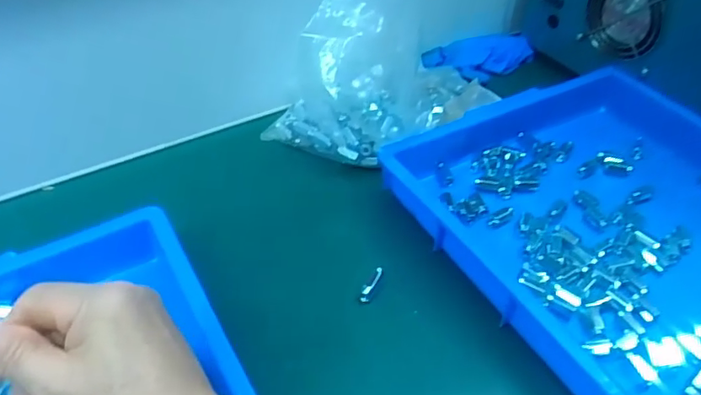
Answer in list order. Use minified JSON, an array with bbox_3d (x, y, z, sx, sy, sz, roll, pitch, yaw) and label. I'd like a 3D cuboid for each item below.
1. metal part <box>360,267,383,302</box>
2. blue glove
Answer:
[{"bbox_3d":[0.017,0.065,0.442,0.007,0.010,0.030,20,47,18],"label":"metal part"},{"bbox_3d":[0.149,-0.161,0.662,0.132,0.023,0.062,-18,48,-20],"label":"blue glove"}]

